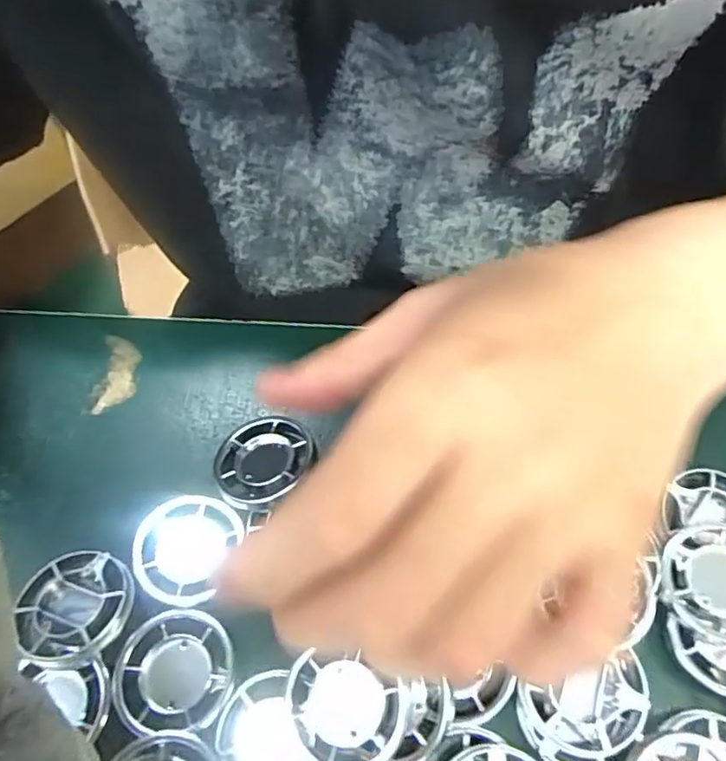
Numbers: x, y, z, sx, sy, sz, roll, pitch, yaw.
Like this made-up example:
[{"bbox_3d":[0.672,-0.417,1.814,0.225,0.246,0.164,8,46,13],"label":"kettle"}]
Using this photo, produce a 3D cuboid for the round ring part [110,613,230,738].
[{"bbox_3d":[-0.061,0.094,0.197,0.036,0.004,0.036,0,64,0],"label":"round ring part"}]

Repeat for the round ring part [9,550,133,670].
[{"bbox_3d":[-0.098,0.075,0.203,0.040,0.009,0.036,22,66,11],"label":"round ring part"}]

